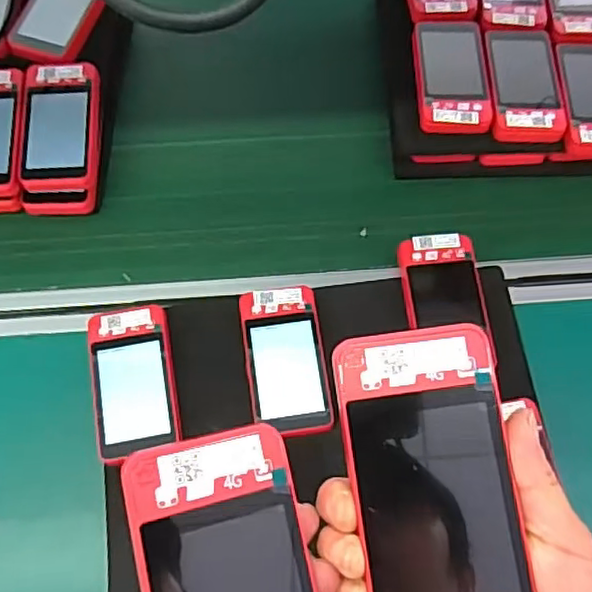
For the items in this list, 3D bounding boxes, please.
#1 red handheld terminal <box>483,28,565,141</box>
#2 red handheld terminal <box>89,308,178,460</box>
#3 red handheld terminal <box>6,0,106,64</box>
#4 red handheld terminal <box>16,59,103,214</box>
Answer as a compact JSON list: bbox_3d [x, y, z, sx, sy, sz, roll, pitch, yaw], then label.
[{"bbox_3d":[0.208,-0.195,0.573,0.063,0.014,0.117,1,69,0],"label":"red handheld terminal"},{"bbox_3d":[-0.129,0.067,0.500,0.061,0.017,0.117,-9,69,-4],"label":"red handheld terminal"},{"bbox_3d":[-0.222,-0.273,0.598,0.067,0.022,0.117,22,70,8],"label":"red handheld terminal"},{"bbox_3d":[-0.206,-0.143,0.557,0.067,0.033,0.136,1,86,0],"label":"red handheld terminal"}]

